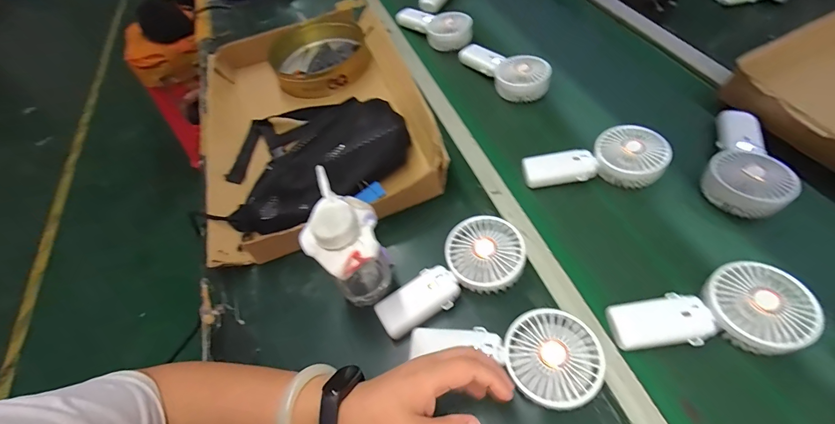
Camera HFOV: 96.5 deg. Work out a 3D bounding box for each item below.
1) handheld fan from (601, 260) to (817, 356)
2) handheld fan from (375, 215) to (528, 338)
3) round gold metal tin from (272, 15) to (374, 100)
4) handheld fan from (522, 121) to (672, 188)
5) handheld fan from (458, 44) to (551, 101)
[{"bbox_3d":[0.299,0.111,0.390,0.183,0.033,0.085,-13,52,10],"label":"handheld fan"},{"bbox_3d":[0.040,0.079,0.438,0.183,0.044,0.086,-35,57,-4],"label":"handheld fan"},{"bbox_3d":[-0.190,-0.311,0.731,0.183,0.048,0.189,-1,52,2],"label":"round gold metal tin"},{"bbox_3d":[0.243,-0.068,0.523,0.180,0.059,0.084,-6,52,-1],"label":"handheld fan"},{"bbox_3d":[0.155,-0.259,0.668,0.075,0.047,0.180,-27,56,-17],"label":"handheld fan"}]

